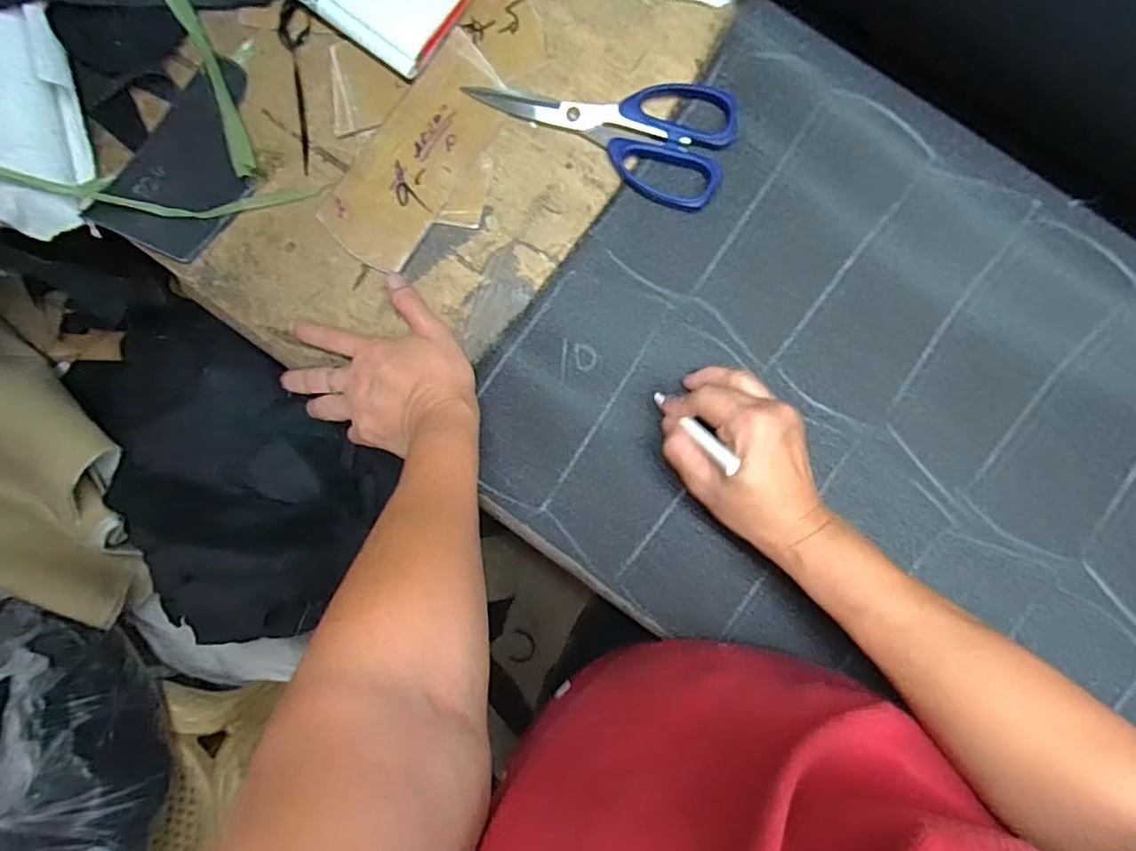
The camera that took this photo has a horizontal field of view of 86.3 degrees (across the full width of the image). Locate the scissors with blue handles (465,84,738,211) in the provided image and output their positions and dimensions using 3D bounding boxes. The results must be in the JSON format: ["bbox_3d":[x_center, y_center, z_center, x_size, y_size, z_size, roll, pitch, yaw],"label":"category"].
[{"bbox_3d":[0.023,-0.213,0.417,0.181,0.008,0.079,21,91,5],"label":"scissors with blue handles"}]

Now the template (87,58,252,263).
[{"bbox_3d":[-0.271,-0.193,0.434,0.082,0.023,0.143,28,92,4],"label":"template"}]

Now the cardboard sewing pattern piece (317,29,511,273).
[{"bbox_3d":[-0.105,-0.189,0.428,0.069,0.004,0.161,37,90,2],"label":"cardboard sewing pattern piece"}]

